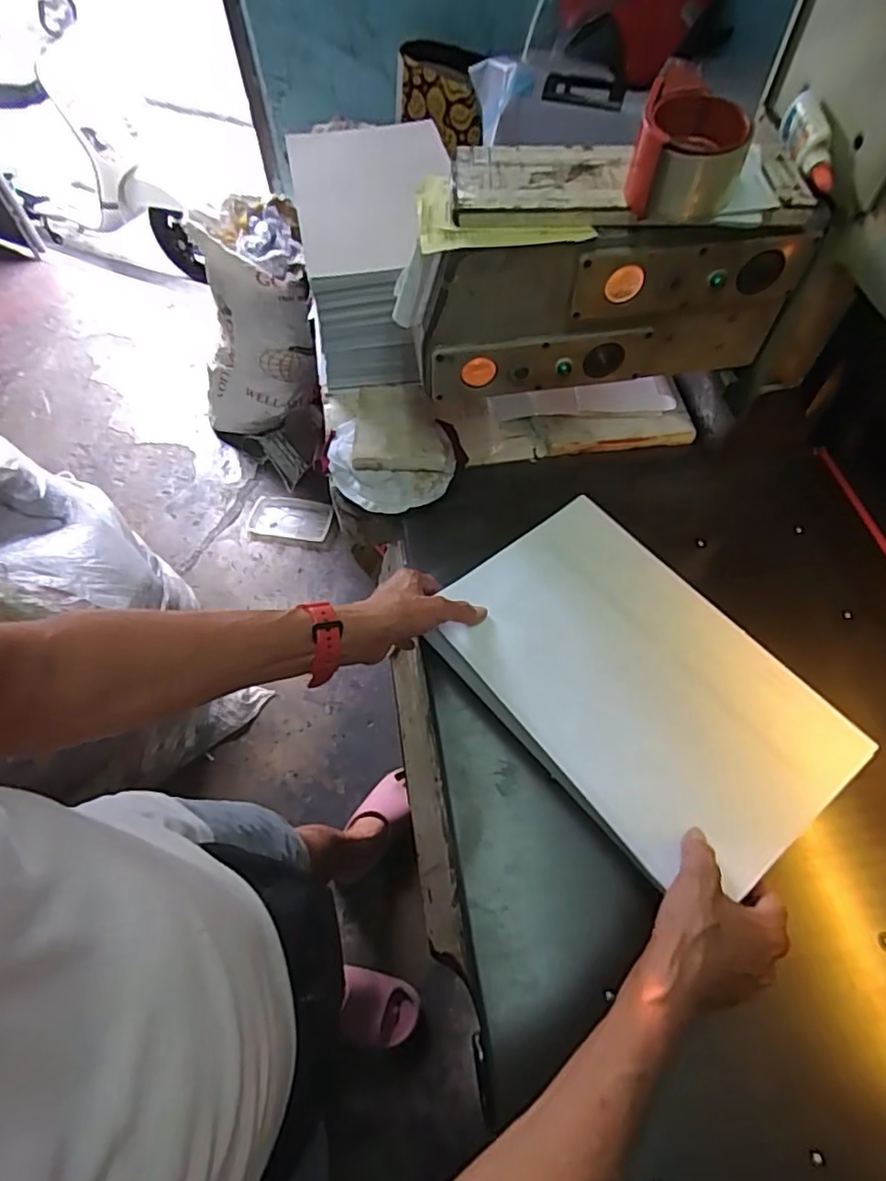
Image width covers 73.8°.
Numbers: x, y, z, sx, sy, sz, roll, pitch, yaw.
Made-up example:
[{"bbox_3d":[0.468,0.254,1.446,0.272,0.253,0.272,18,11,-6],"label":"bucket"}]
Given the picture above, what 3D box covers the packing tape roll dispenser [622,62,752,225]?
[{"bbox_3d":[0.208,-0.372,0.496,0.089,0.070,0.108,15,61,10],"label":"packing tape roll dispenser"}]

